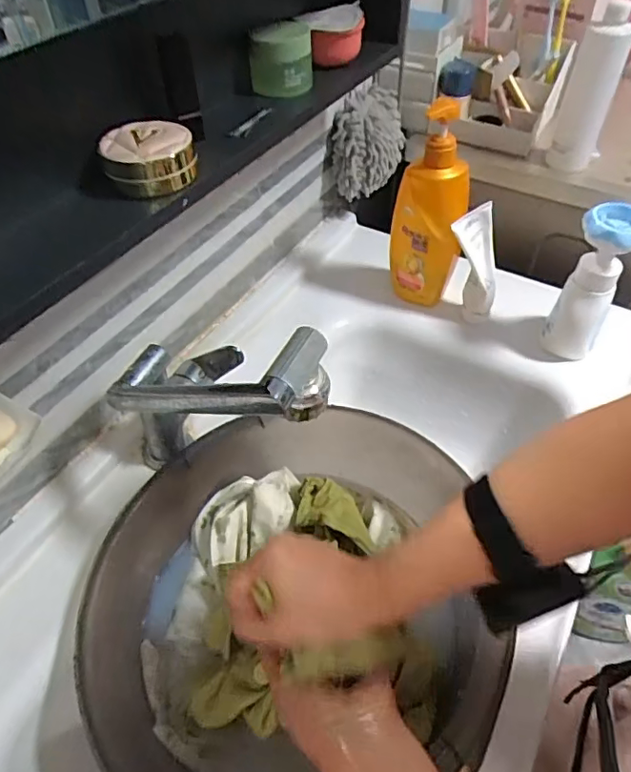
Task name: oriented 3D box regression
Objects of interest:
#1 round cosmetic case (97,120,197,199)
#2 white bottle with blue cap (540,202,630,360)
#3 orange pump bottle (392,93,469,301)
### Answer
[{"bbox_3d":[-0.133,-0.183,0.430,0.070,0.033,0.060,-14,50,-11],"label":"round cosmetic case"},{"bbox_3d":[0.335,-0.118,0.655,0.070,0.193,0.059,25,54,21],"label":"white bottle with blue cap"},{"bbox_3d":[0.147,-0.225,0.691,0.089,0.268,0.046,8,49,9],"label":"orange pump bottle"}]

